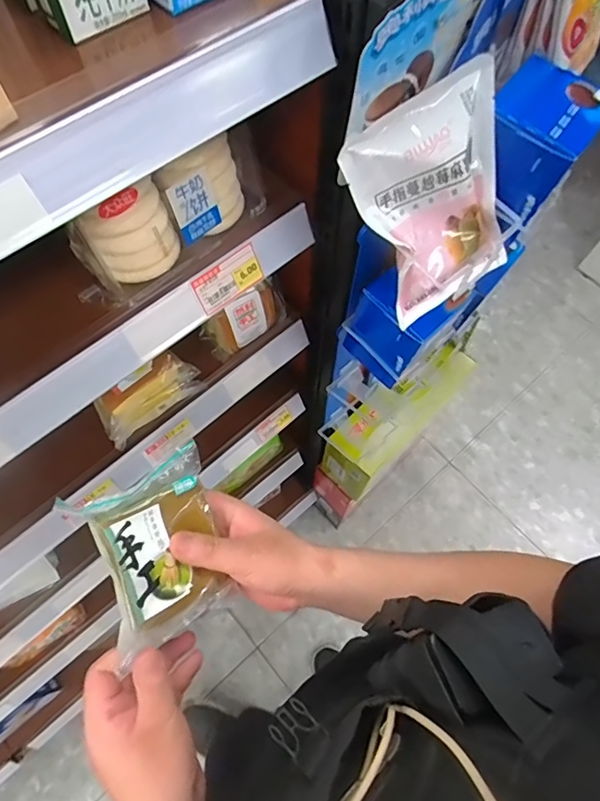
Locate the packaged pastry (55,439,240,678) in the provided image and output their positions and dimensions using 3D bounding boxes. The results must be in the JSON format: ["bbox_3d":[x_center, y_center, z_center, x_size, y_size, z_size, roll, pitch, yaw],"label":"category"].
[{"bbox_3d":[-0.110,0.118,0.402,0.106,0.036,0.130,-24,94,-46],"label":"packaged pastry"}]

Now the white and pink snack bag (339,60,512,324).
[{"bbox_3d":[0.113,-0.155,0.392,0.128,0.158,0.028,-33,34,-7],"label":"white and pink snack bag"}]

